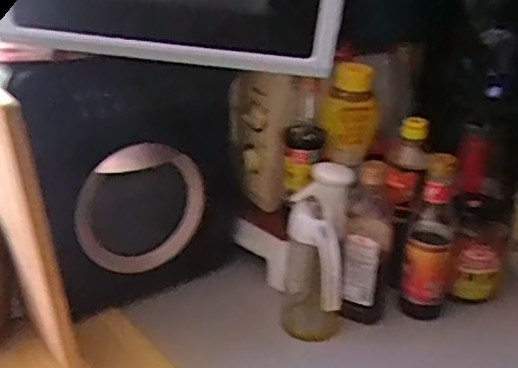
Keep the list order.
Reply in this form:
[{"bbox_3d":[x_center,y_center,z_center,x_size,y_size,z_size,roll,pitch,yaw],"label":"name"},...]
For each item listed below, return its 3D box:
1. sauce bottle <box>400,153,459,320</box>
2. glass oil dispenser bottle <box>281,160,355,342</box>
[{"bbox_3d":[0.247,0.078,0.863,0.067,0.243,0.058,11,27,19],"label":"sauce bottle"},{"bbox_3d":[0.080,0.106,0.854,0.084,0.222,0.153,6,26,9],"label":"glass oil dispenser bottle"}]

